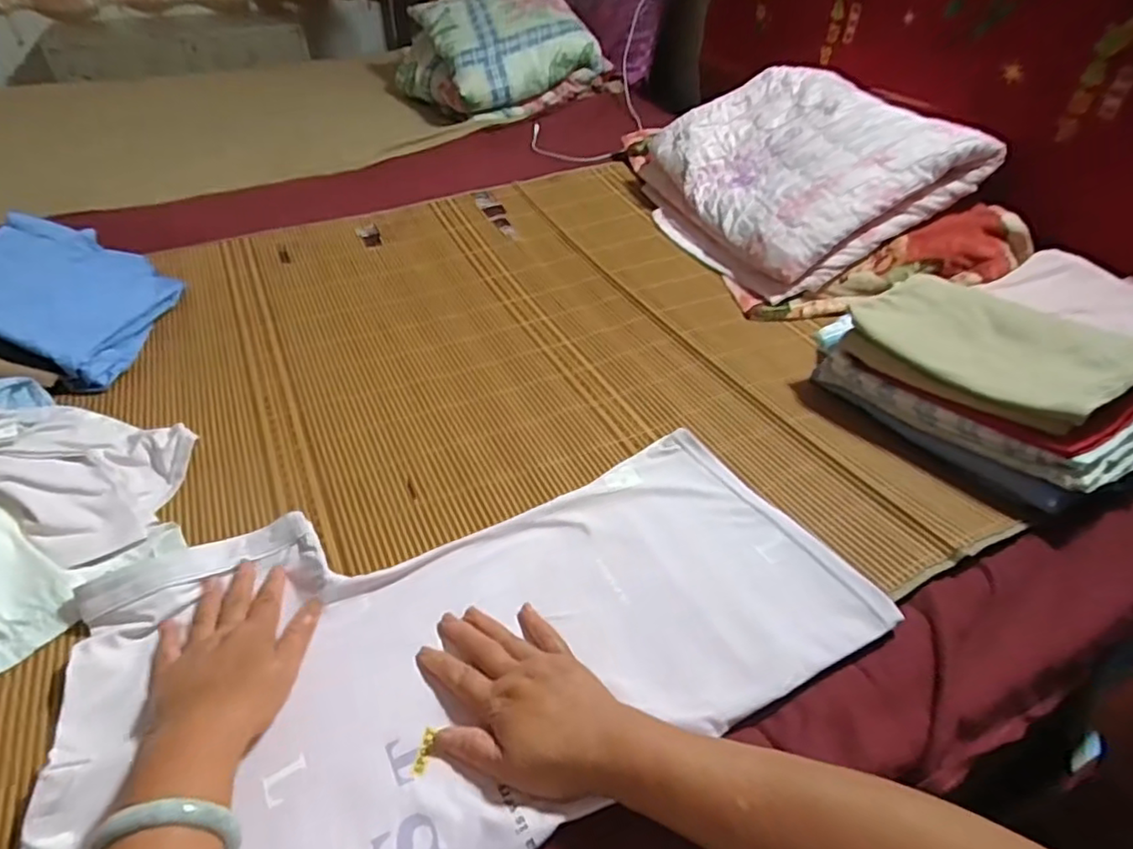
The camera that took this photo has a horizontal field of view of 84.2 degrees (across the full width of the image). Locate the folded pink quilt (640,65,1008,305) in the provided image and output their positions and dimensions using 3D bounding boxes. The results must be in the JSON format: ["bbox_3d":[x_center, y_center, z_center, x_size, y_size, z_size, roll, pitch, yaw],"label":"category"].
[{"bbox_3d":[0.361,-0.436,1.044,0.406,0.092,0.466,-36,52,1],"label":"folded pink quilt"}]

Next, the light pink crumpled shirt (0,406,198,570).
[{"bbox_3d":[-0.522,0.039,0.575,0.272,0.110,0.191,-7,43,-6],"label":"light pink crumpled shirt"}]

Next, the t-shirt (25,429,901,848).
[{"bbox_3d":[-0.056,0.173,0.501,0.607,0.025,0.332,-12,41,-16],"label":"t-shirt"}]

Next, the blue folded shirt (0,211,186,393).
[{"bbox_3d":[-0.663,-0.182,0.823,0.294,0.050,0.268,26,35,-5],"label":"blue folded shirt"}]

